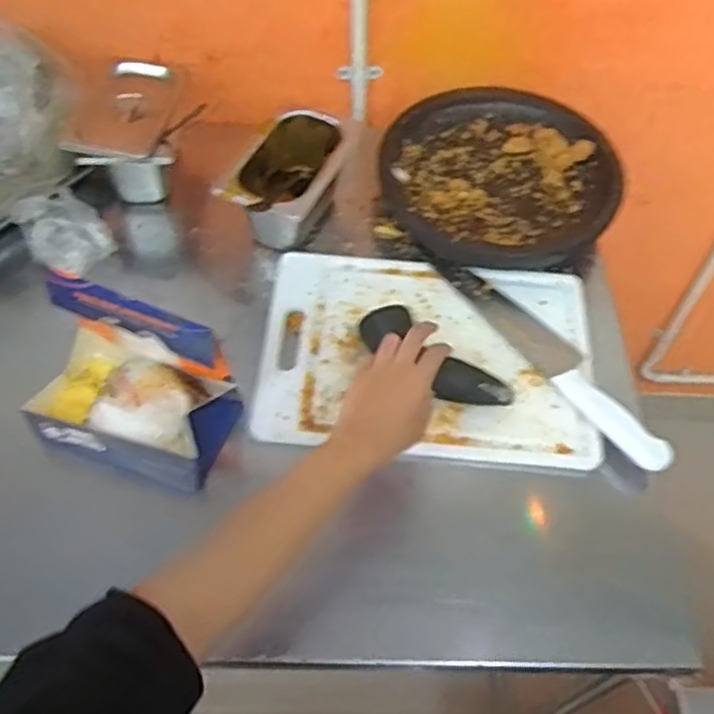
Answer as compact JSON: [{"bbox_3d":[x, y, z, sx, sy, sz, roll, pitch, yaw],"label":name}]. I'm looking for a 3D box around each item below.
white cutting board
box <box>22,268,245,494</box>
[{"bbox_3d":[0.074,-0.007,0.794,0.343,0.024,0.249,6,56,1],"label":"white cutting board"},{"bbox_3d":[-0.214,0.021,0.686,0.176,0.147,0.113,17,56,8],"label":"box"}]

